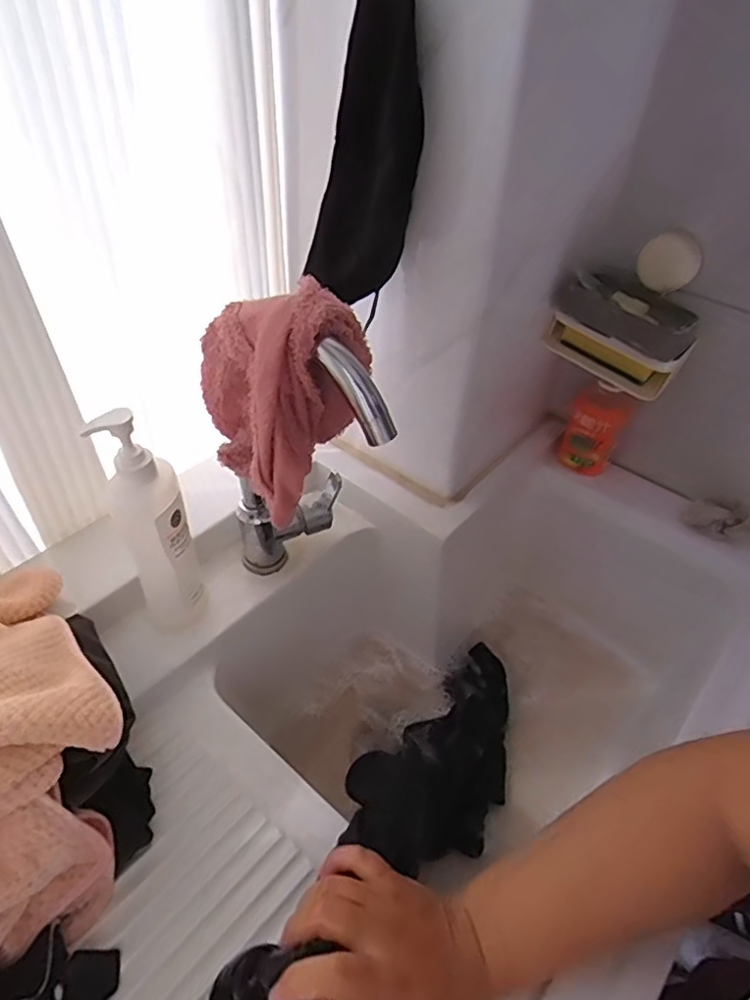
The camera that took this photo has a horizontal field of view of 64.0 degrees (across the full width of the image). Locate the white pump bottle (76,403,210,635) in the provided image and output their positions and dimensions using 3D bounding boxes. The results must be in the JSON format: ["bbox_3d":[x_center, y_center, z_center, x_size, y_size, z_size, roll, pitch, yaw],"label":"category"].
[{"bbox_3d":[-0.190,0.027,0.525,0.060,0.227,0.049,-17,48,-20],"label":"white pump bottle"}]

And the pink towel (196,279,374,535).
[{"bbox_3d":[-0.068,-0.075,0.445,0.124,0.147,0.099,3,44,-1],"label":"pink towel"}]

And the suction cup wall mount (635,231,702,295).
[{"bbox_3d":[0.279,-0.226,0.572,0.054,0.054,0.012,23,48,19],"label":"suction cup wall mount"}]

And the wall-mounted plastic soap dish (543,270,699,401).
[{"bbox_3d":[0.253,-0.168,0.614,0.086,0.087,0.135,-29,53,-29],"label":"wall-mounted plastic soap dish"}]

